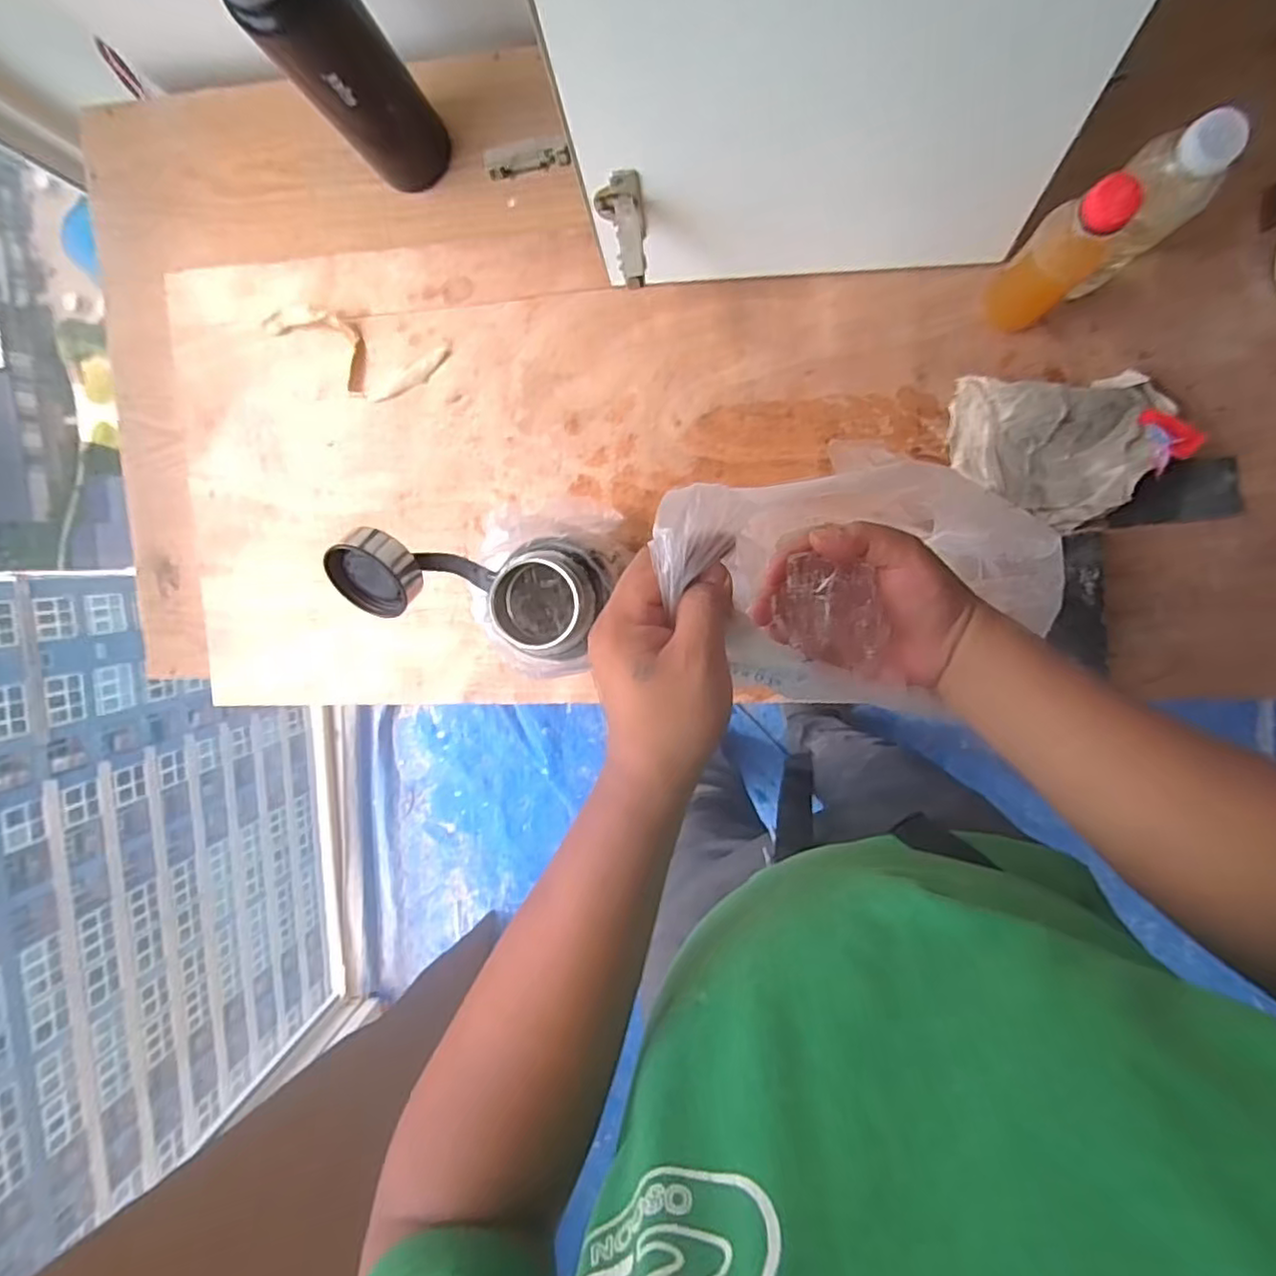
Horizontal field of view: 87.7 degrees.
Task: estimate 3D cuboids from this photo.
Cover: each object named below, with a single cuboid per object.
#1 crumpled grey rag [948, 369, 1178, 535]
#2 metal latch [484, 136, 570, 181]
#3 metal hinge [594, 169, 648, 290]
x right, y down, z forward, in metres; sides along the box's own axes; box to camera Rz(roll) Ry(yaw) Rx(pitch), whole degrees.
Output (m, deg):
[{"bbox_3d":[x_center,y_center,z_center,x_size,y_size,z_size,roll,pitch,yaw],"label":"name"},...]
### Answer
[{"bbox_3d":[0.371,-0.164,0.583,0.175,0.032,0.133,1,96,8],"label":"crumpled grey rag"},{"bbox_3d":[-0.089,-0.387,0.534,0.068,0.015,0.019,-3,97,9],"label":"metal latch"},{"bbox_3d":[-0.007,-0.315,0.518,0.037,0.023,0.079,-16,95,10],"label":"metal hinge"}]

